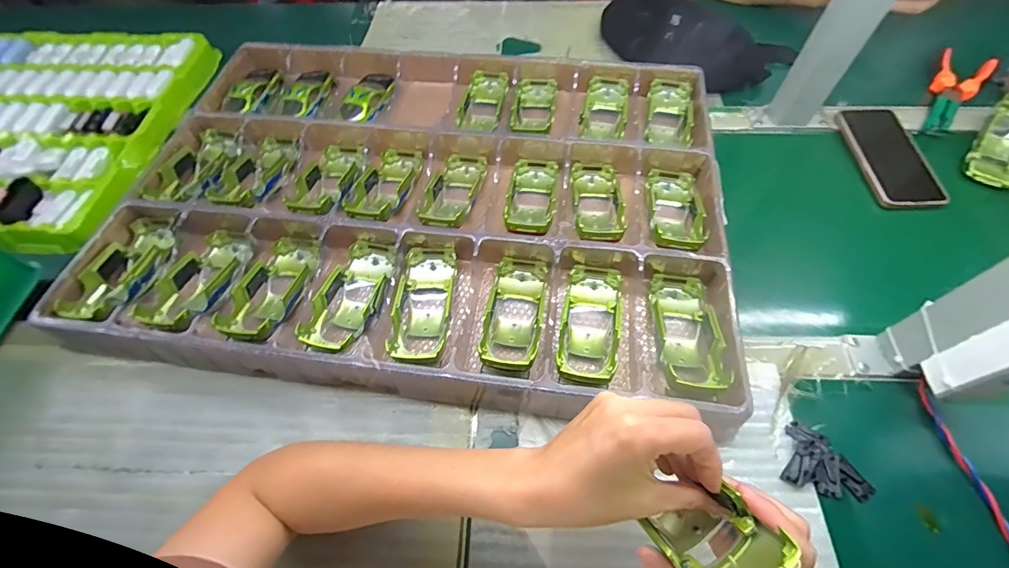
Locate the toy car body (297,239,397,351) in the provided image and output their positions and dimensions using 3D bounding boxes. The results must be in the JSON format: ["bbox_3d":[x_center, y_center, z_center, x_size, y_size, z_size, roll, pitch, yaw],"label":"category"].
[{"bbox_3d":[-0.148,0.010,0.435,0.059,0.039,0.135,10,60,8],"label":"toy car body"}]

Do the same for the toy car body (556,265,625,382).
[{"bbox_3d":[0.083,0.032,0.414,0.052,0.028,0.121,11,60,8],"label":"toy car body"}]

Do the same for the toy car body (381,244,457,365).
[{"bbox_3d":[-0.076,0.019,0.429,0.058,0.040,0.135,1,59,2],"label":"toy car body"}]

